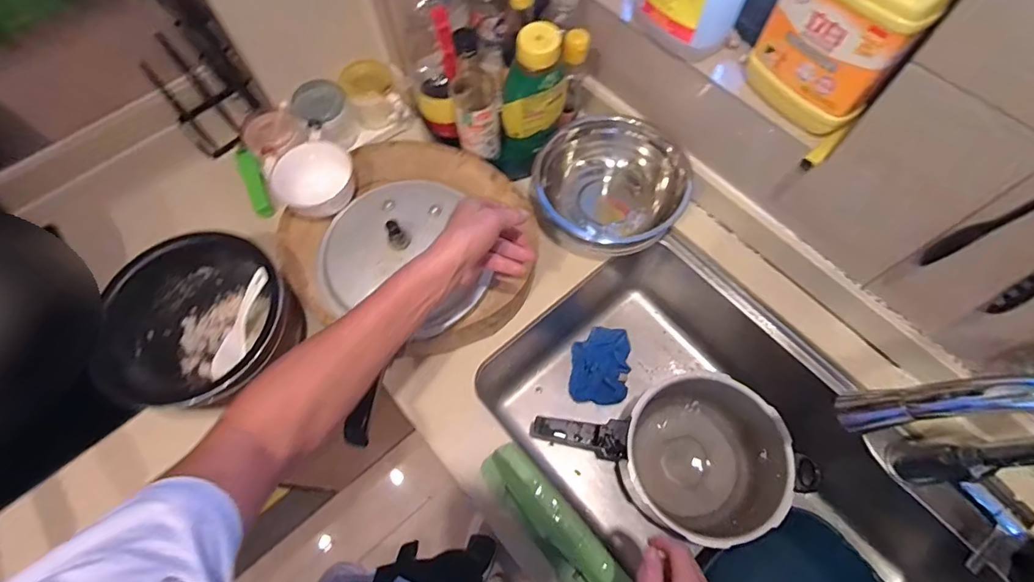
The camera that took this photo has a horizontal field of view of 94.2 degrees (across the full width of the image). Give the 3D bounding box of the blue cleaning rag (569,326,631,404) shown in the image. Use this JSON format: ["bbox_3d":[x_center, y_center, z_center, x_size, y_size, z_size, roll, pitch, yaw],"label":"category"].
[{"bbox_3d":[0.153,0.136,0.884,0.102,0.014,0.138,7,66,4],"label":"blue cleaning rag"}]

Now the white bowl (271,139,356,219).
[{"bbox_3d":[-0.289,-0.157,0.693,0.106,0.065,0.108,0,66,1],"label":"white bowl"}]

